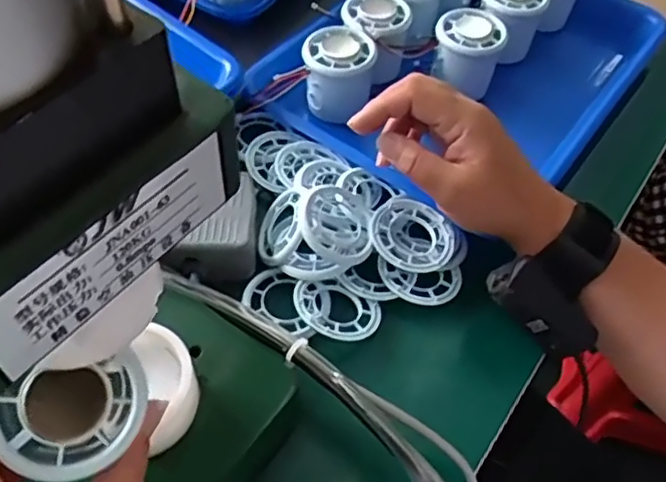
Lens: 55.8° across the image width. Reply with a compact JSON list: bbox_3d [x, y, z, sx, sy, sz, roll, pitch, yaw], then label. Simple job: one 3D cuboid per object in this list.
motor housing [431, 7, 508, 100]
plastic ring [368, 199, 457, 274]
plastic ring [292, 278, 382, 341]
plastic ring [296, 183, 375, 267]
[{"bbox_3d":[0.108,-0.150,0.511,0.052,0.064,0.057,2,55,-3],"label":"motor housing"},{"bbox_3d":[0.051,-0.003,0.411,0.052,0.007,0.055,6,57,-9],"label":"plastic ring"},{"bbox_3d":[0.002,0.042,0.397,0.056,0.013,0.042,21,56,11],"label":"plastic ring"},{"bbox_3d":[0.002,-0.011,0.405,0.057,0.014,0.054,20,52,-27],"label":"plastic ring"}]

